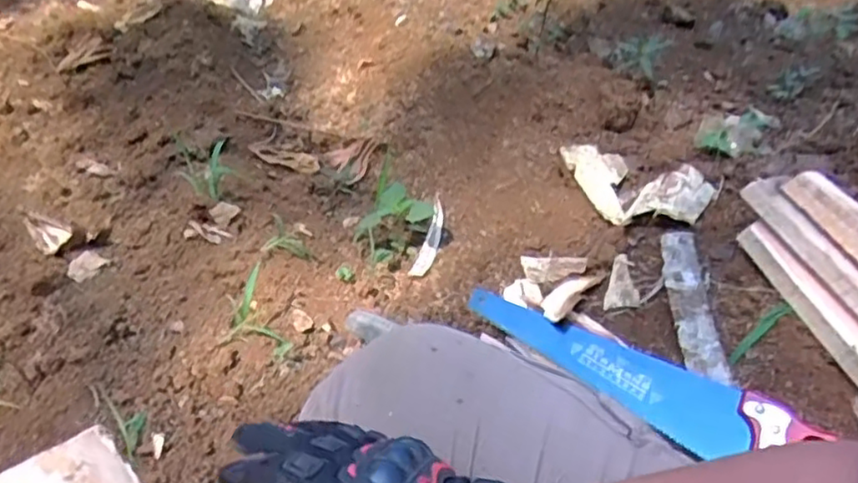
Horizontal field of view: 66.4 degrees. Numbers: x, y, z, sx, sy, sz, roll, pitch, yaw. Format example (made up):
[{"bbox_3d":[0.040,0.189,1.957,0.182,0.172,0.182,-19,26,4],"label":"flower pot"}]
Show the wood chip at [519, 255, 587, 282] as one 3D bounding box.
[{"bbox_3d":[0.169,0.036,0.902,0.095,0.006,0.047,-7,47,33],"label":"wood chip"}]

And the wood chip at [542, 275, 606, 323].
[{"bbox_3d":[0.178,0.065,0.831,0.037,0.012,0.099,35,52,28],"label":"wood chip"}]

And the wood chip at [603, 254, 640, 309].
[{"bbox_3d":[0.244,0.050,0.828,0.041,0.010,0.076,-3,51,22],"label":"wood chip"}]

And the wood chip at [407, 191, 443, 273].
[{"bbox_3d":[0.005,-0.011,1.036,0.032,0.023,0.149,13,65,9],"label":"wood chip"}]

